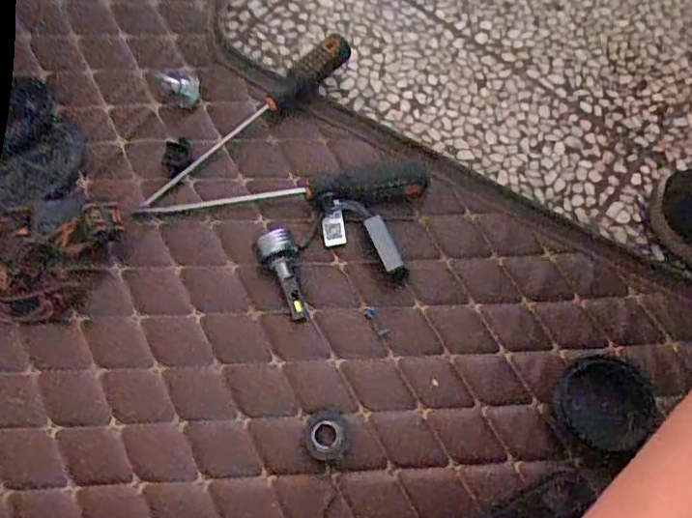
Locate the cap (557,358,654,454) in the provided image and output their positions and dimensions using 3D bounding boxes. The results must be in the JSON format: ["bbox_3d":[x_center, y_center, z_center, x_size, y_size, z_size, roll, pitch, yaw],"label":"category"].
[{"bbox_3d":[0.202,0.109,0.443,0.073,0.011,0.067,1,66,-3],"label":"cap"}]

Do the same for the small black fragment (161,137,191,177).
[{"bbox_3d":[-0.152,-0.092,0.511,0.022,0.004,0.037,7,66,0],"label":"small black fragment"}]

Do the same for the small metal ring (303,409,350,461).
[{"bbox_3d":[-0.014,0.130,0.425,0.033,0.014,0.036,1,66,-3],"label":"small metal ring"}]

